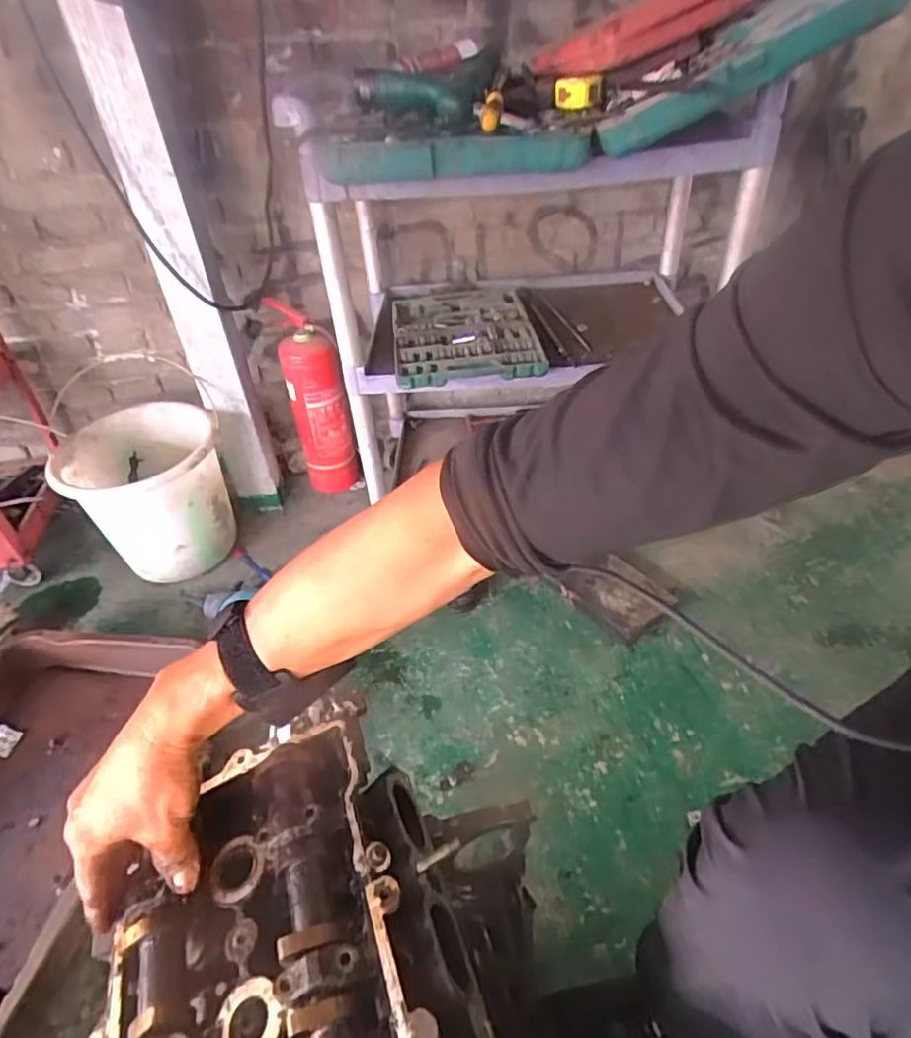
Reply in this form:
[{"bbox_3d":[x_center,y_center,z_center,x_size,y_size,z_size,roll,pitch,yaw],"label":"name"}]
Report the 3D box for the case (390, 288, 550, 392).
[{"bbox_3d":[0.014,-0.380,1.248,0.279,0.052,0.376,-7,39,-3],"label":"case"}]

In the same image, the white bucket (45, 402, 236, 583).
[{"bbox_3d":[-0.670,-0.048,1.360,0.317,0.316,0.317,-3,39,2],"label":"white bucket"}]

